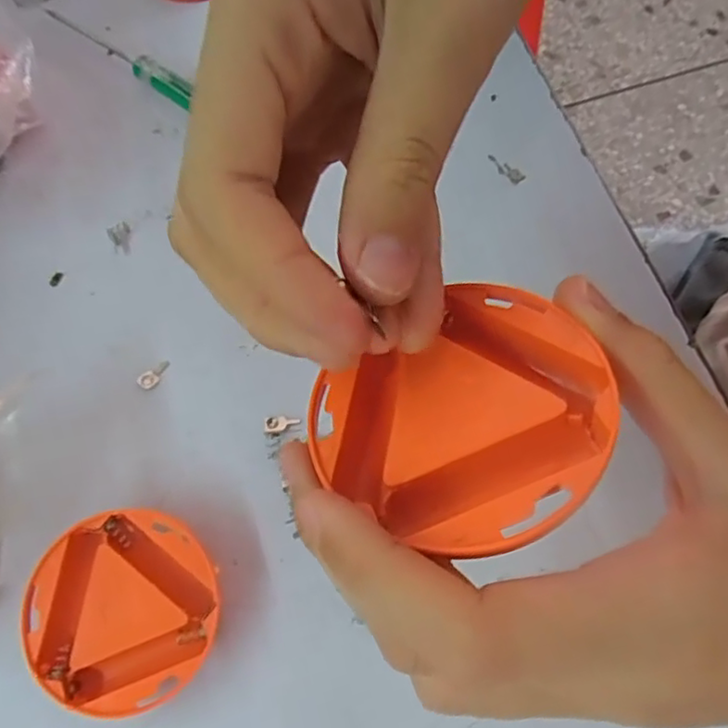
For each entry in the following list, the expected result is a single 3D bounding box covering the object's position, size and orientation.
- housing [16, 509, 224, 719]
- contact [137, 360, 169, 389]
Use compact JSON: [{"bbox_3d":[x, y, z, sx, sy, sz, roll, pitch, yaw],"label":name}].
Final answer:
[{"bbox_3d":[-0.083,0.085,0.221,0.063,0.021,0.062,-1,70,2],"label":"housing"},{"bbox_3d":[-0.086,0.004,0.260,0.015,0.004,0.007,-39,74,-11],"label":"contact"}]

